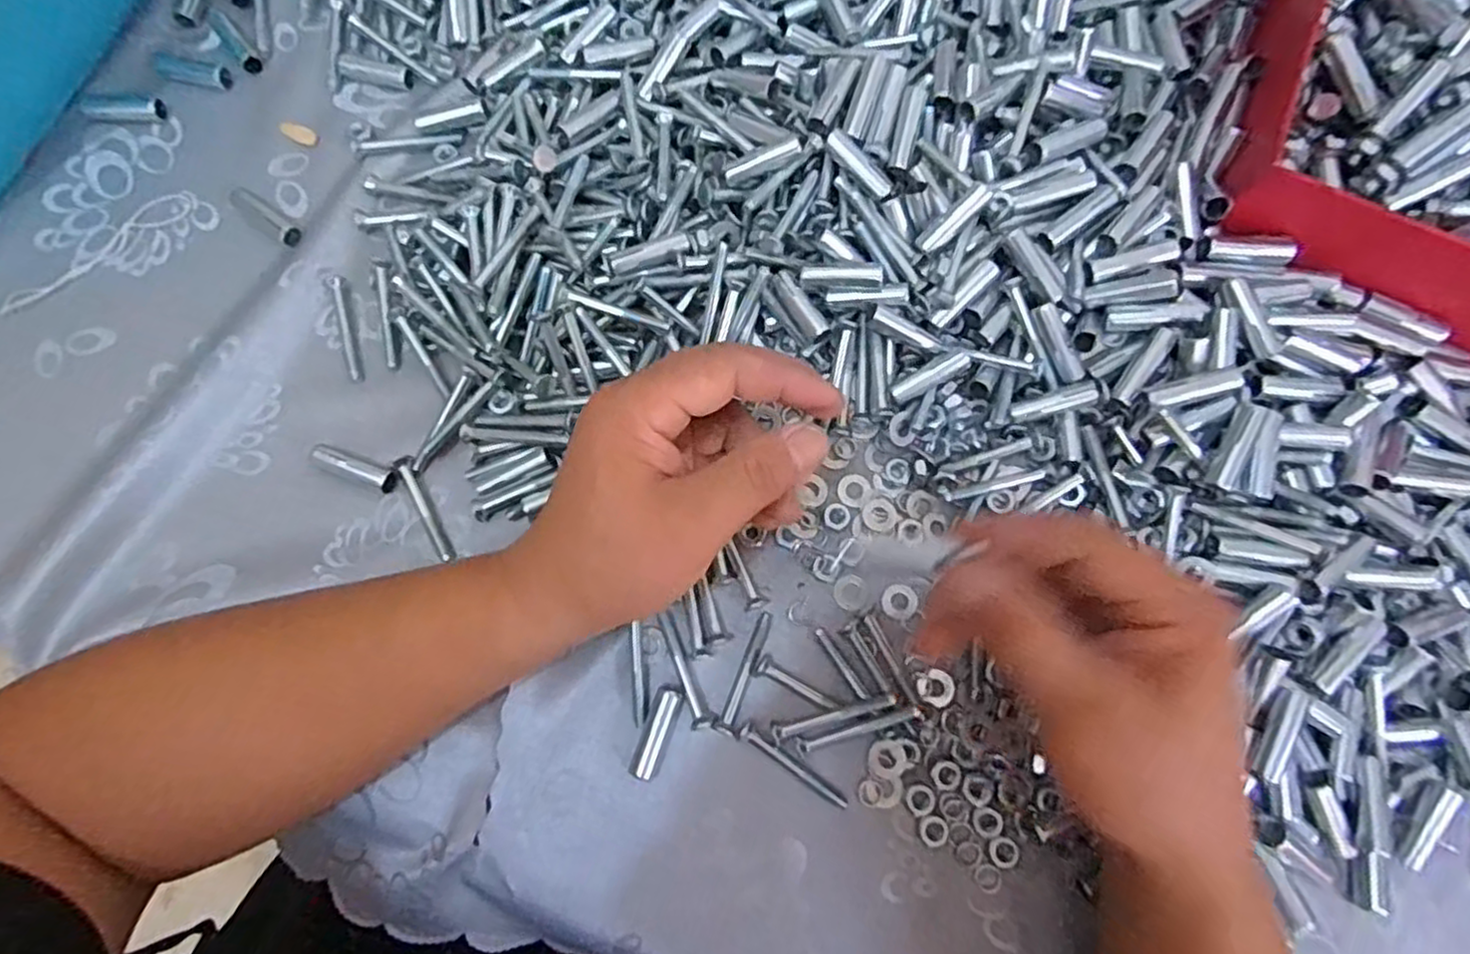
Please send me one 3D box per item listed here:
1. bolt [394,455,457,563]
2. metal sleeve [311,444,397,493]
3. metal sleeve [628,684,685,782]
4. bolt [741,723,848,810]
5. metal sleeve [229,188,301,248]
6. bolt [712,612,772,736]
[{"bbox_3d":[-0.147,0.015,0.343,0.009,0.009,0.053,-26,77,-7],"label":"bolt"},{"bbox_3d":[-0.183,-0.005,0.349,0.043,0.007,0.011,22,77,5],"label":"metal sleeve"},{"bbox_3d":[-0.034,0.113,0.322,0.013,0.009,0.040,20,76,4],"label":"metal sleeve"},{"bbox_3d":[0.026,0.127,0.317,0.055,0.009,0.006,37,78,8],"label":"bolt"},{"bbox_3d":[-0.246,-0.136,0.380,0.045,0.008,0.012,37,78,8],"label":"metal sleeve"},{"bbox_3d":[0.004,0.088,0.329,0.011,0.007,0.056,16,76,4],"label":"bolt"}]

